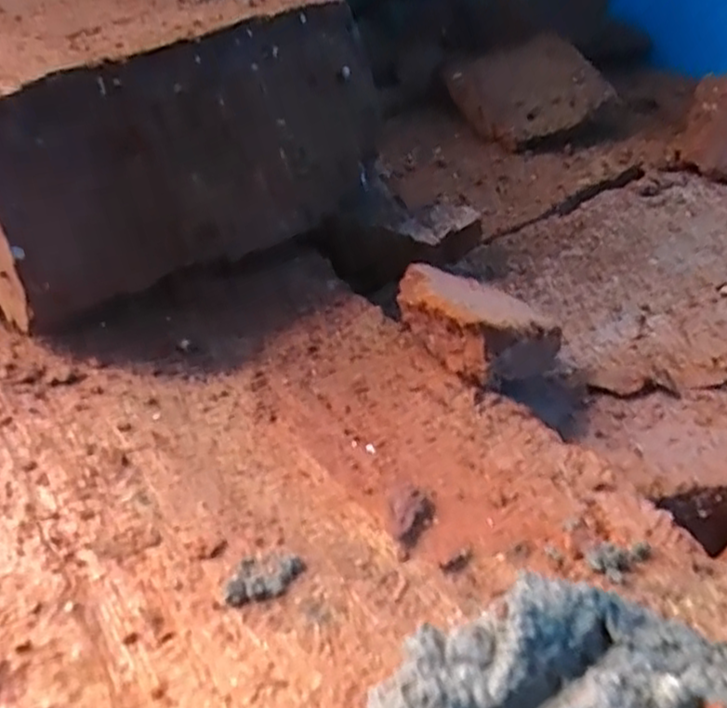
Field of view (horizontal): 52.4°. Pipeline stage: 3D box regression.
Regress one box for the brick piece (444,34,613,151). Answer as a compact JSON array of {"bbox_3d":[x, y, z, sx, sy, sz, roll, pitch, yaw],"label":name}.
[{"bbox_3d":[0.064,-0.103,0.288,0.049,0.029,0.041,-11,37,-13],"label":"brick piece"}]

